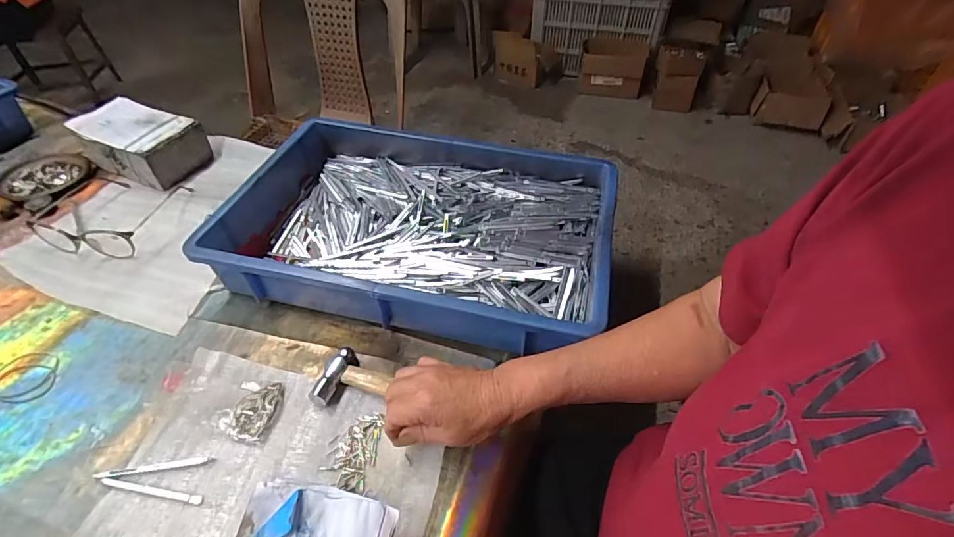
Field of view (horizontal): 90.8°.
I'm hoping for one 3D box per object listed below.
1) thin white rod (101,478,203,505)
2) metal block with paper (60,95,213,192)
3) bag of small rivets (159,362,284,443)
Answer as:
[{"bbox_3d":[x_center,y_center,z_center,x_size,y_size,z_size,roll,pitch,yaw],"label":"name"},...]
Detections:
[{"bbox_3d":[-0.269,0.183,0.389,0.088,0.004,0.007,8,46,7],"label":"thin white rod"},{"bbox_3d":[-0.494,-0.186,0.698,0.145,0.077,0.102,16,47,15],"label":"metal block with paper"},{"bbox_3d":[-0.235,0.118,0.434,0.099,0.039,0.060,9,46,8],"label":"bag of small rivets"}]

